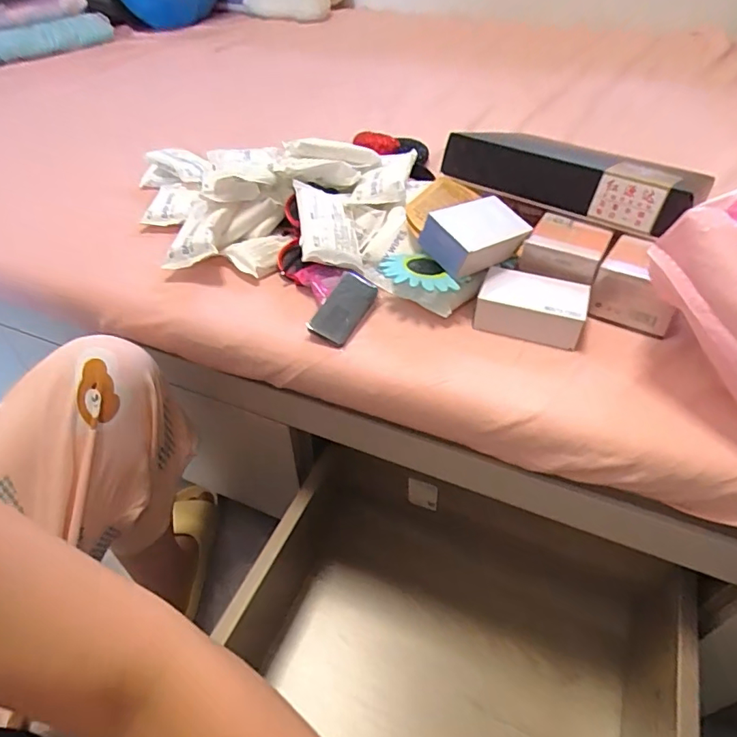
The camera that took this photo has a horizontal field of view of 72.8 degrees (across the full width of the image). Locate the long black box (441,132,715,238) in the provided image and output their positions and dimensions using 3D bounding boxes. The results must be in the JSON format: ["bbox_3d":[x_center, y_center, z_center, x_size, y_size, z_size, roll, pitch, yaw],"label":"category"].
[{"bbox_3d":[0.204,-0.206,0.534,0.263,0.062,0.051,25,50,23],"label":"long black box"}]

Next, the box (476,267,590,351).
[{"bbox_3d":[0.158,-0.061,0.487,0.096,0.037,0.067,14,46,14],"label":"box"}]

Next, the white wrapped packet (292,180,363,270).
[{"bbox_3d":[-0.044,-0.156,0.540,0.062,0.023,0.102,-1,63,-21],"label":"white wrapped packet"}]

